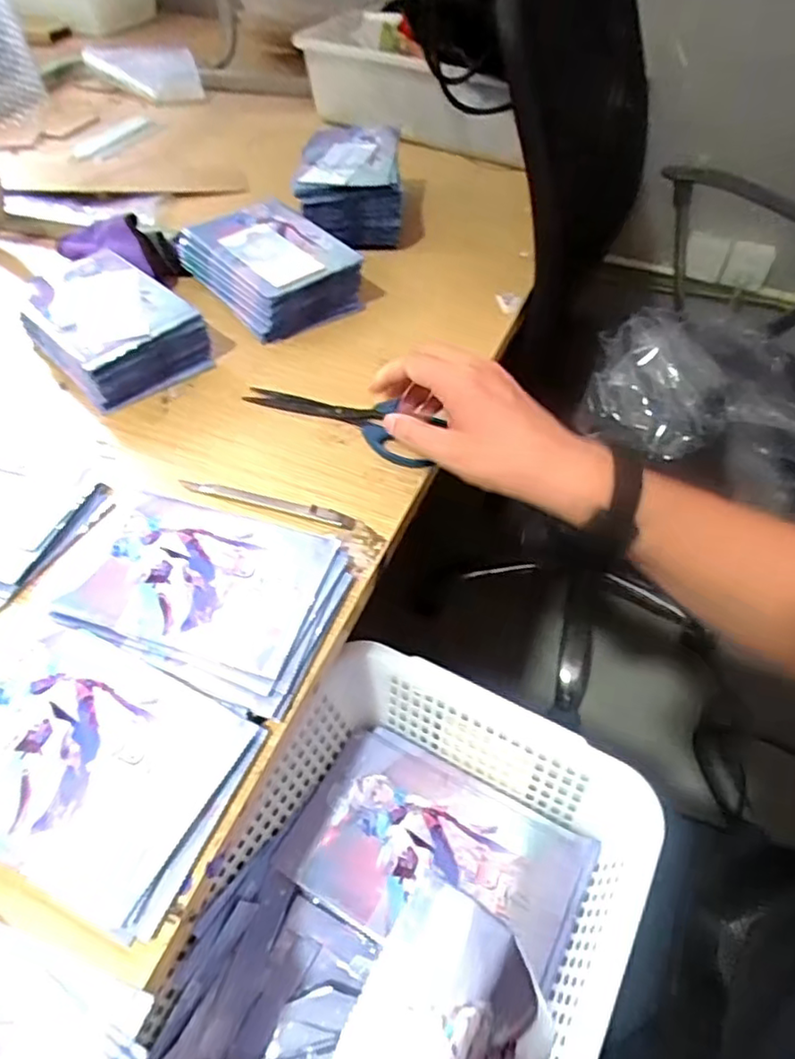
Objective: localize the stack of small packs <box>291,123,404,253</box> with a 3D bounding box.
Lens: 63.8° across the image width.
[{"bbox_3d":[-0.061,-0.431,0.802,0.125,0.084,0.166,-2,49,-2],"label":"stack of small packs"}]

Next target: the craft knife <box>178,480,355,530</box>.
[{"bbox_3d":[-0.107,-0.023,0.516,0.148,0.008,0.014,13,50,11],"label":"craft knife"}]

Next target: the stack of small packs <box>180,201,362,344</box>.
[{"bbox_3d":[-0.141,-0.289,0.699,0.129,0.064,0.182,-32,56,-25],"label":"stack of small packs"}]

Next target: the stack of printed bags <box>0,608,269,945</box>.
[{"bbox_3d":[-0.192,0.130,0.377,0.190,0.015,0.128,18,51,15],"label":"stack of printed bags"}]

